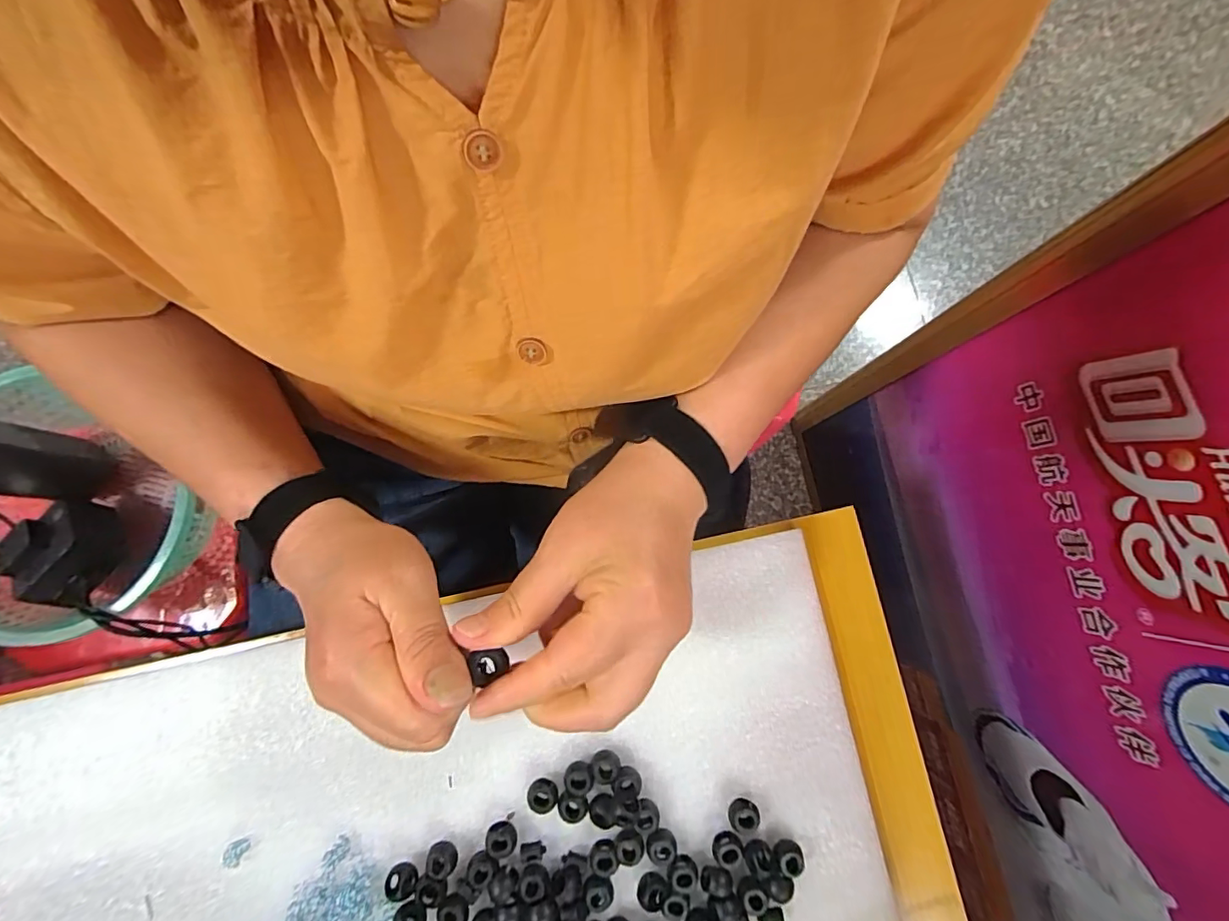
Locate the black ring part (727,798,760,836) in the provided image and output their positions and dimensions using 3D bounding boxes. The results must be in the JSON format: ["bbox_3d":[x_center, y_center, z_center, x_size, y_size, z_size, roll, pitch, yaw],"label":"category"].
[{"bbox_3d":[0.076,0.210,0.308,0.018,0.014,0.015,-32,84,-5],"label":"black ring part"}]

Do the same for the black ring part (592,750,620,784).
[{"bbox_3d":[-0.005,0.183,0.313,0.017,0.010,0.016,0,82,-1],"label":"black ring part"}]

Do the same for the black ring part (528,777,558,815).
[{"bbox_3d":[-0.042,0.198,0.311,0.018,0.012,0.015,13,82,1],"label":"black ring part"}]

